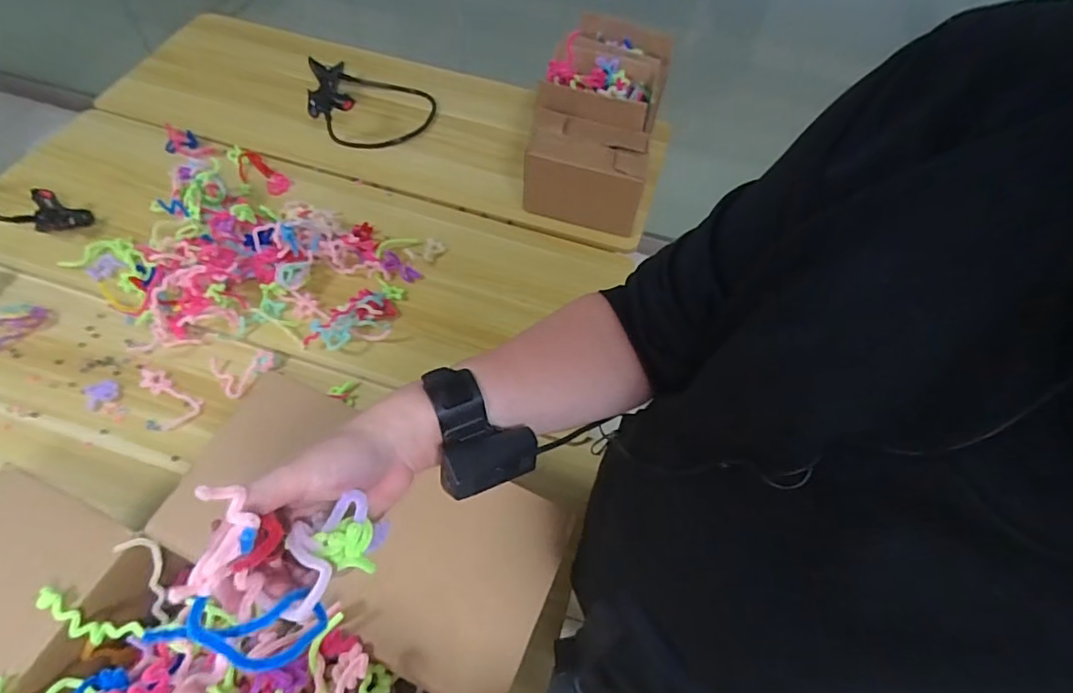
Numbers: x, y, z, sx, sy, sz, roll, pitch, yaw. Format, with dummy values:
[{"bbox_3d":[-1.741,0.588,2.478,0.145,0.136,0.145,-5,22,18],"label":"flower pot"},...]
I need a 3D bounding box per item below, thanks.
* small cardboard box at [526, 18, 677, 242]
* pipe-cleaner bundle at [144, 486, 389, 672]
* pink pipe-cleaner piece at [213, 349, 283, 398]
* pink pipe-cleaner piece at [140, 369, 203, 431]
[{"bbox_3d":[0.121,-0.424,1.033,0.210,0.230,0.351,14,60,4],"label":"small cardboard box"},{"bbox_3d":[-0.152,0.132,0.317,0.077,0.088,0.098,10,57,6],"label":"pipe-cleaner bundle"},{"bbox_3d":[-0.477,0.025,0.878,0.096,0.019,0.078,-36,63,-22],"label":"pink pipe-cleaner piece"},{"bbox_3d":[-0.583,0.075,0.857,0.060,0.013,0.124,-34,62,-21],"label":"pink pipe-cleaner piece"}]

